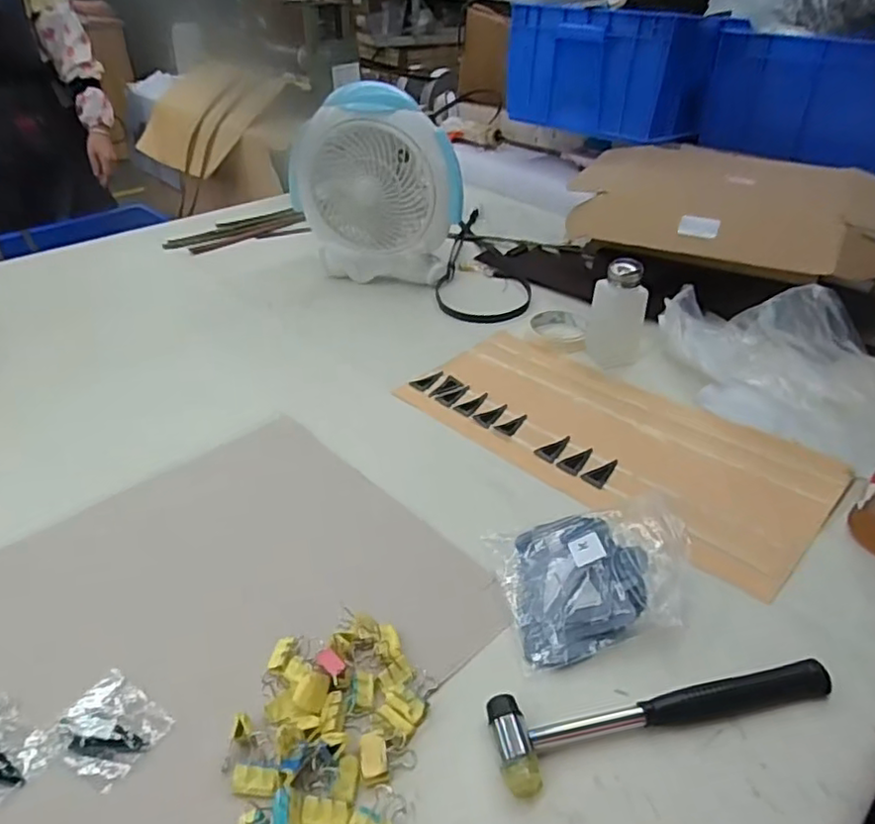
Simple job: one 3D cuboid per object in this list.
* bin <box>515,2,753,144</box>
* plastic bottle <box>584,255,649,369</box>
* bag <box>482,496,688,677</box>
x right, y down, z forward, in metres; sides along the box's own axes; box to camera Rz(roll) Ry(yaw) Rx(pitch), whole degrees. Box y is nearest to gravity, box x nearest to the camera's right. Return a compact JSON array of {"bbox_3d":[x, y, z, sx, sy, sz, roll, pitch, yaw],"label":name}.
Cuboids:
[{"bbox_3d":[0.335,-0.645,1.195,0.215,0.193,0.348,-30,47,-34],"label":"bin"},{"bbox_3d":[0.222,-0.123,0.791,0.060,0.116,0.060,-2,37,-1],"label":"plastic bottle"},{"bbox_3d":[0.128,0.127,0.511,0.148,0.046,0.131,-6,37,-7],"label":"bag"}]

